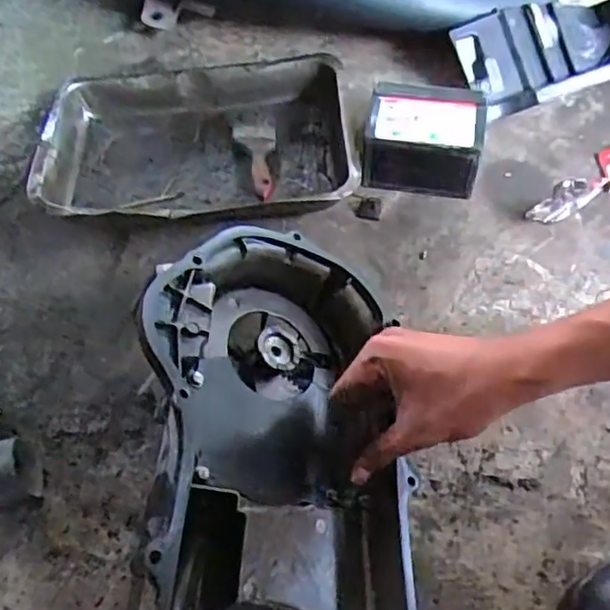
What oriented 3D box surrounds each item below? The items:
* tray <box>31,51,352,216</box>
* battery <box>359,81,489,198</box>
[{"bbox_3d":[-0.108,-0.160,0.650,0.306,0.053,0.212,-4,57,0],"label":"tray"},{"bbox_3d":[0.116,-0.165,0.632,0.110,0.073,0.089,10,58,9],"label":"battery"}]

